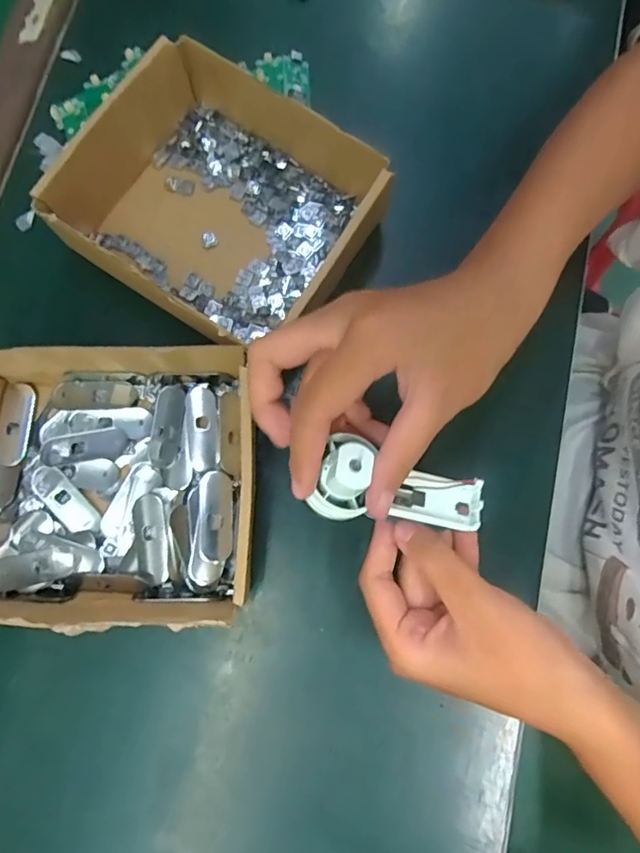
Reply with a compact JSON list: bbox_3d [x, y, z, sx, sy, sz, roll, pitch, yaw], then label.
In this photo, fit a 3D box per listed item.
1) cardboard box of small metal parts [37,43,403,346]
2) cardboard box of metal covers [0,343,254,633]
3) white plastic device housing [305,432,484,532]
[{"bbox_3d":[-0.066,-0.141,0.323,0.170,0.051,0.139,34,80,5],"label":"cardboard box of small metal parts"},{"bbox_3d":[-0.124,0.027,0.292,0.175,0.052,0.154,-1,79,-2],"label":"cardboard box of metal covers"},{"bbox_3d":[0.040,0.031,0.255,0.084,0.022,0.039,17,78,-23],"label":"white plastic device housing"}]

